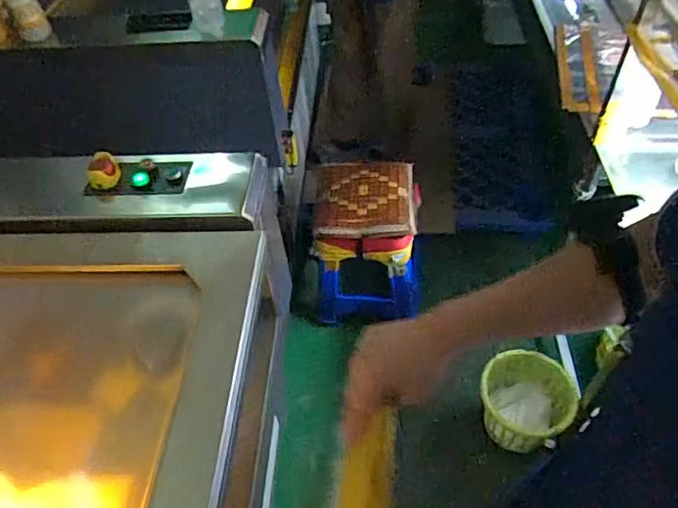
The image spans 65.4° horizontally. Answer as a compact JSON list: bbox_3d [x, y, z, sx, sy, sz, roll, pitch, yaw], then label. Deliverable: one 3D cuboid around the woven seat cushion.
[{"bbox_3d":[0.089,-0.182,1.601,0.278,0.075,0.284,-1,50,4],"label":"woven seat cushion"}]

